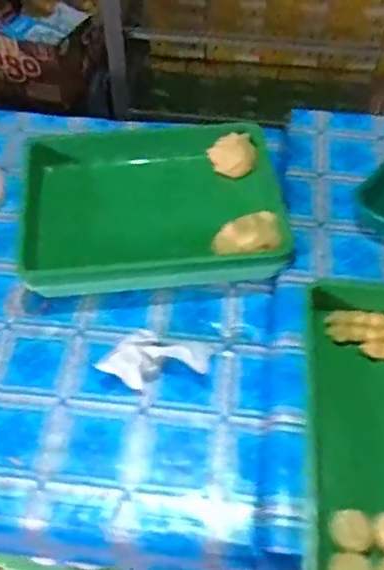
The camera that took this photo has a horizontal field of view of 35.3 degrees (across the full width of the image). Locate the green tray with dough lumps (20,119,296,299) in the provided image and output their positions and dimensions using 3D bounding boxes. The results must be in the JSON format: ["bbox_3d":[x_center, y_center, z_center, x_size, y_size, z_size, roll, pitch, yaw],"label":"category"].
[{"bbox_3d":[-0.050,-0.121,0.871,0.362,0.085,0.304,-5,52,-4],"label":"green tray with dough lumps"}]

